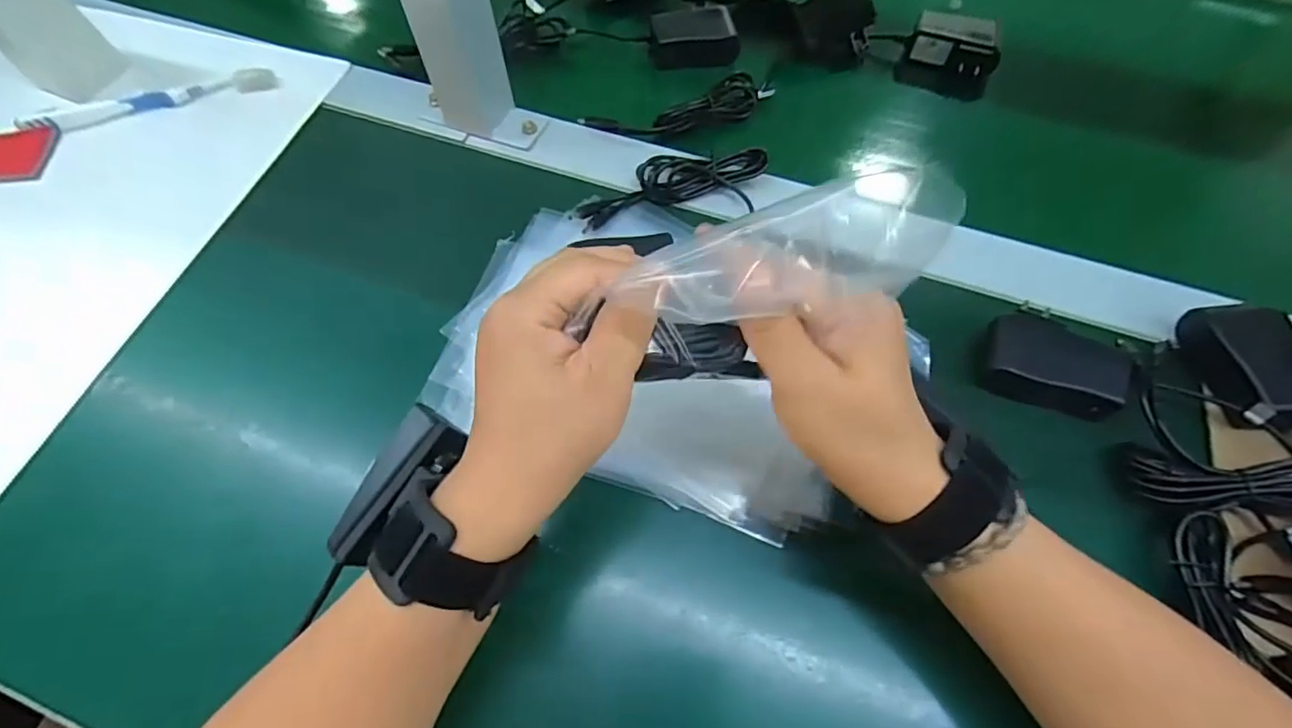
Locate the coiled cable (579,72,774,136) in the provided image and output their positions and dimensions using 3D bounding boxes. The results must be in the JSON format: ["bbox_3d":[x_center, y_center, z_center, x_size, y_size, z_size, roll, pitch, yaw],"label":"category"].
[{"bbox_3d":[0.028,-0.203,0.469,0.154,0.020,0.036,-17,64,-8],"label":"coiled cable"}]

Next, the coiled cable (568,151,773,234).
[{"bbox_3d":[0.019,-0.125,0.413,0.140,0.022,0.041,-11,63,-5],"label":"coiled cable"}]

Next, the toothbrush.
[{"bbox_3d":[-0.394,-0.210,0.465,0.185,0.018,0.016,-19,64,-9],"label":"toothbrush"}]

